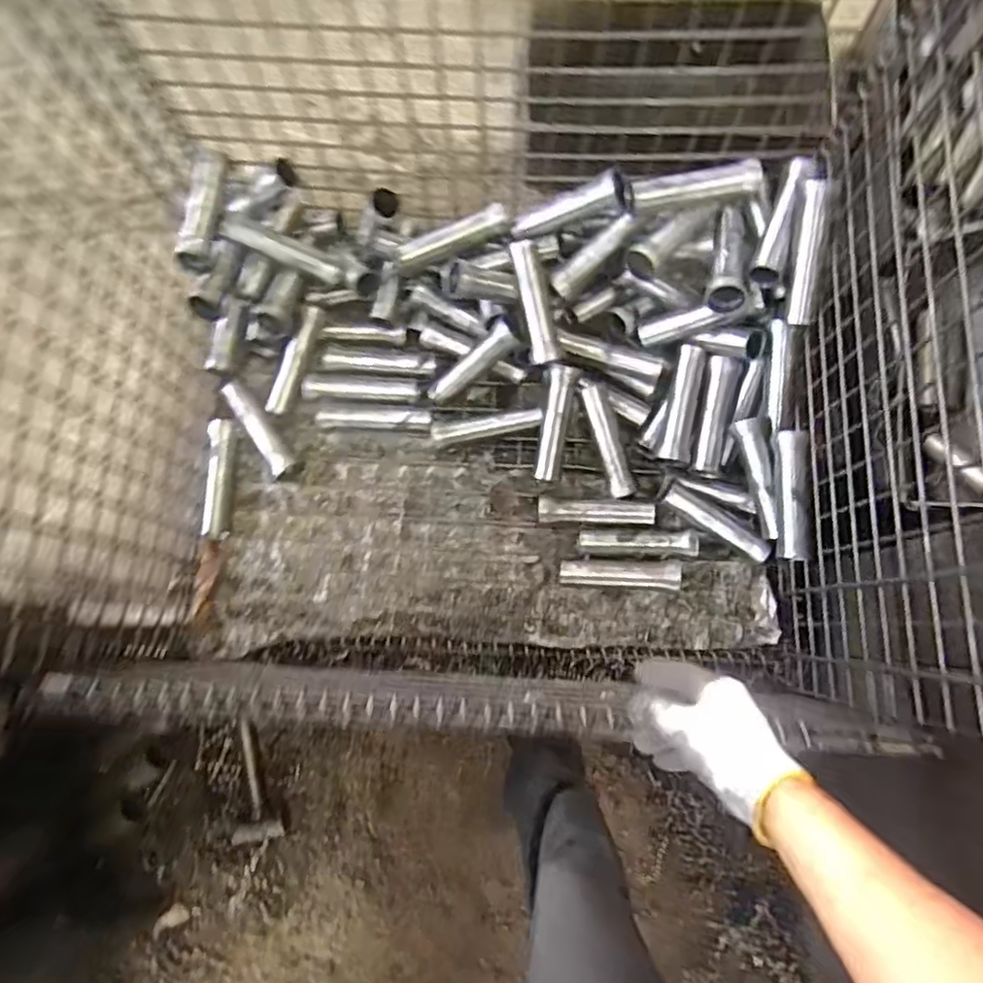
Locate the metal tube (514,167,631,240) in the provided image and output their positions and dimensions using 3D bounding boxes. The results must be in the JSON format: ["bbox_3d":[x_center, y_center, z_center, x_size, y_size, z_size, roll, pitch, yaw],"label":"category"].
[{"bbox_3d":[0.123,-0.431,1.017,0.184,0.049,0.050,-14,77,22],"label":"metal tube"}]

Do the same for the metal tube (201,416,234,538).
[{"bbox_3d":[-0.457,-0.022,1.103,0.036,0.034,0.198,1,78,1],"label":"metal tube"}]

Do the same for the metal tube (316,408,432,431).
[{"bbox_3d":[-0.199,-0.124,1.133,0.194,0.029,0.036,2,78,1],"label":"metal tube"}]

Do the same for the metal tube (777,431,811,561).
[{"bbox_3d":[0.450,0.004,0.987,0.034,0.040,0.191,3,79,2],"label":"metal tube"}]

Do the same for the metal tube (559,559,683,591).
[{"bbox_3d":[0.205,0.132,1.061,0.185,0.053,0.043,4,79,2],"label":"metal tube"}]

